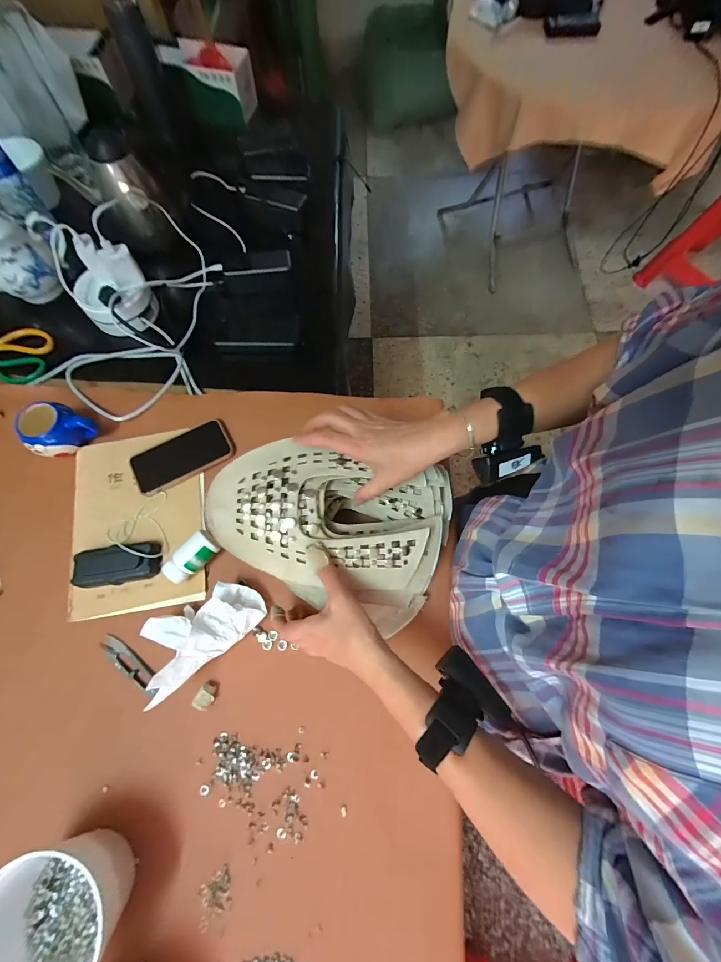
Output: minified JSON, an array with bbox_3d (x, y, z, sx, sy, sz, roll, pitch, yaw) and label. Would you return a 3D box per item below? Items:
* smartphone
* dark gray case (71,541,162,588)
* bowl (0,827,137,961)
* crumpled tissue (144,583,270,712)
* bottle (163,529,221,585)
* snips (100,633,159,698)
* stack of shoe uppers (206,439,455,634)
[{"bbox_3d":[-0.270,-0.040,0.527,0.146,0.008,0.074,-27,73,-7],"label":"smartphone"},{"bbox_3d":[-0.329,0.112,0.468,0.109,0.024,0.049,-11,72,-2],"label":"dark gray case"},{"bbox_3d":[-0.295,0.421,0.335,0.130,0.080,0.115,34,76,12],"label":"bowl"},{"bbox_3d":[-0.197,0.177,0.423,0.143,0.064,0.087,-40,75,-11],"label":"crumpled tissue"},{"bbox_3d":[-0.222,0.103,0.462,0.035,0.039,0.070,43,77,14],"label":"bottle"},{"bbox_3d":[-0.291,0.232,0.439,0.100,0.008,0.024,31,75,11],"label":"snips"},{"bbox_3d":[-0.026,0.039,0.430,0.266,0.095,0.205,21,73,8],"label":"stack of shoe uppers"}]

